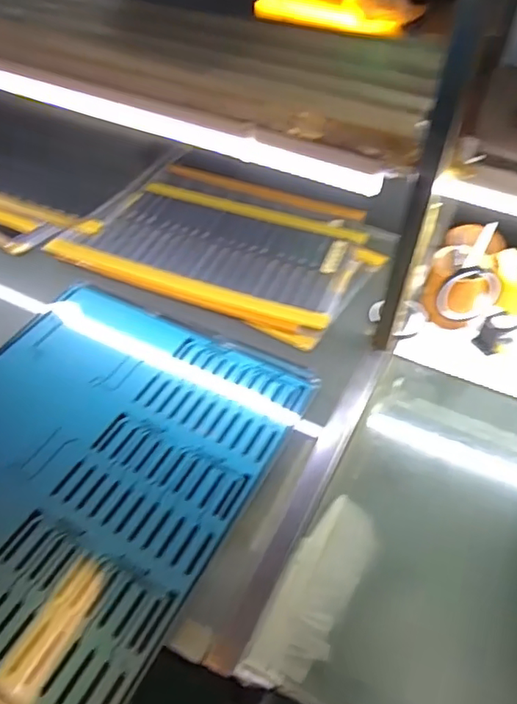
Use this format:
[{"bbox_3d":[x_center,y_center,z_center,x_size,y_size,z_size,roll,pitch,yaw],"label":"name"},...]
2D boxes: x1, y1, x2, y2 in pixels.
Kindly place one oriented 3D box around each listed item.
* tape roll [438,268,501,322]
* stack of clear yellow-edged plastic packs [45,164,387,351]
[{"bbox_3d":[0.315,-0.084,0.806,0.095,0.099,0.031,-8,49,-8],"label":"tape roll"},{"bbox_3d":[-0.046,-0.200,0.970,0.491,0.025,0.352,20,52,16],"label":"stack of clear yellow-edged plastic packs"}]

